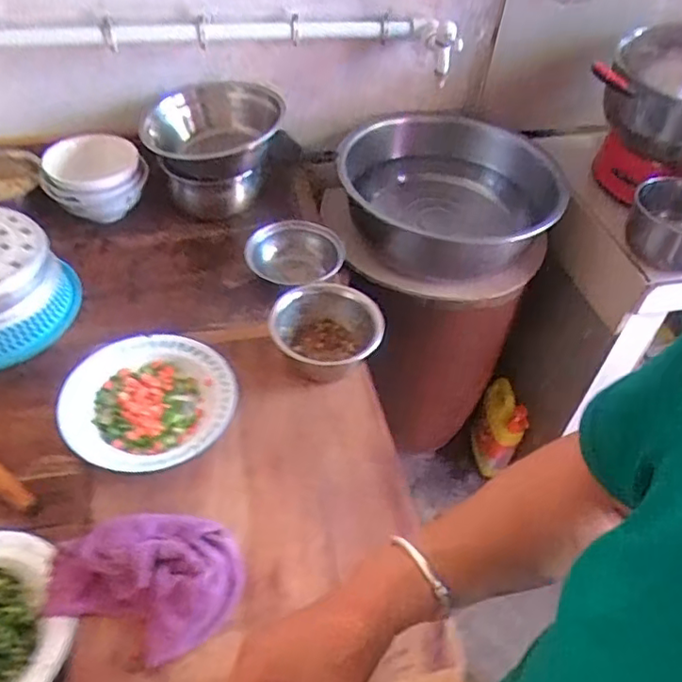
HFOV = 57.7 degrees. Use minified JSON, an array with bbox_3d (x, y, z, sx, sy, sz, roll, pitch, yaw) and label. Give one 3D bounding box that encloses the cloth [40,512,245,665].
[{"bbox_3d":[-0.191,0.224,0.603,0.188,0.036,0.129,15,47,9],"label":"cloth"}]

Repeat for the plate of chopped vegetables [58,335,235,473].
[{"bbox_3d":[-0.225,0.071,0.728,0.189,0.035,0.178,2,47,-3],"label":"plate of chopped vegetables"}]

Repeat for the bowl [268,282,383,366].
[{"bbox_3d":[-0.019,-0.007,0.790,0.141,0.074,0.127,-3,47,-8],"label":"bowl"}]

